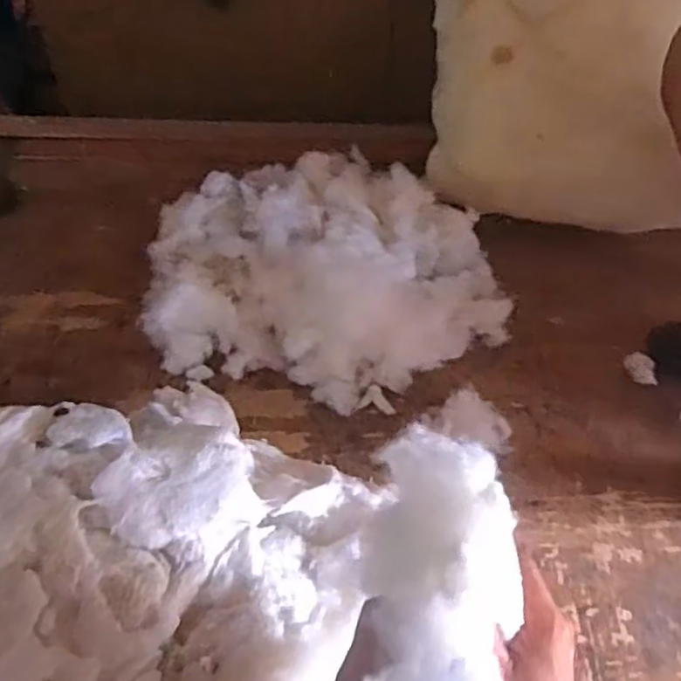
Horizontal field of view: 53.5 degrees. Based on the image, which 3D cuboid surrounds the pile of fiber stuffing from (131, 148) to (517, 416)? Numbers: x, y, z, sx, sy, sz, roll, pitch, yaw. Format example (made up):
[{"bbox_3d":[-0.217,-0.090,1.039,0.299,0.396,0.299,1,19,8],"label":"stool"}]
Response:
[{"bbox_3d":[-0.016,-0.125,0.952,0.504,0.140,0.419,11,51,12],"label":"pile of fiber stuffing"}]

